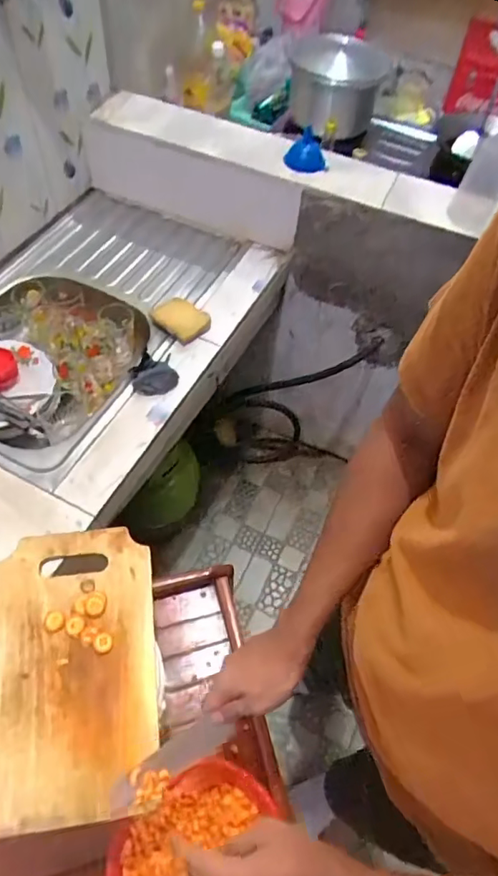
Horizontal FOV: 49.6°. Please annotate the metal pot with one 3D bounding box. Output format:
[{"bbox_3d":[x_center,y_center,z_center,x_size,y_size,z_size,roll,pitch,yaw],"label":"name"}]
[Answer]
[{"bbox_3d":[0.239,-0.982,1.499,0.265,0.195,0.244,2,57,-3],"label":"metal pot"}]

